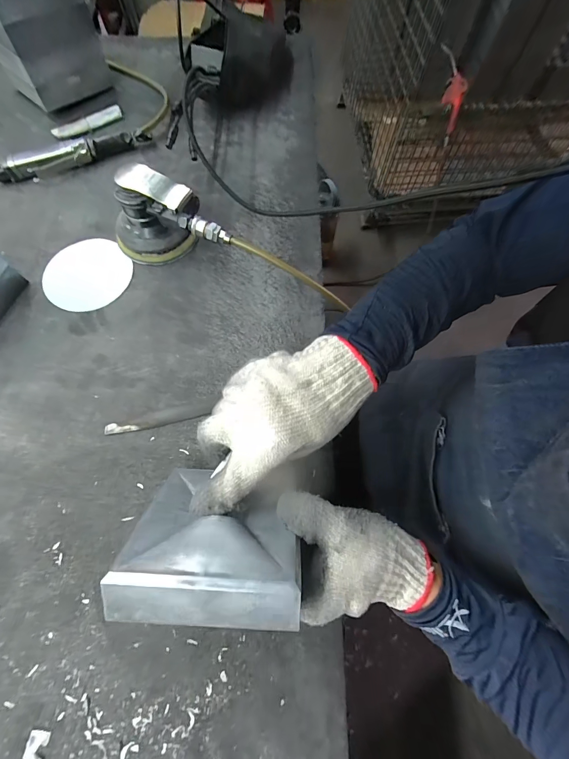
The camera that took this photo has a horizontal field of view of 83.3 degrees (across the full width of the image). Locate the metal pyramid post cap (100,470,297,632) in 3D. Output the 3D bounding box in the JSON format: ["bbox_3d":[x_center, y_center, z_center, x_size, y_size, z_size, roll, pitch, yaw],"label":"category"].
[{"bbox_3d":[-0.052,0.126,0.261,0.126,0.120,0.036,3,110,3],"label":"metal pyramid post cap"}]

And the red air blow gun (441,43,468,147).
[{"bbox_3d":[0.518,-0.866,0.982,0.055,0.254,0.060,31,70,39],"label":"red air blow gun"}]

